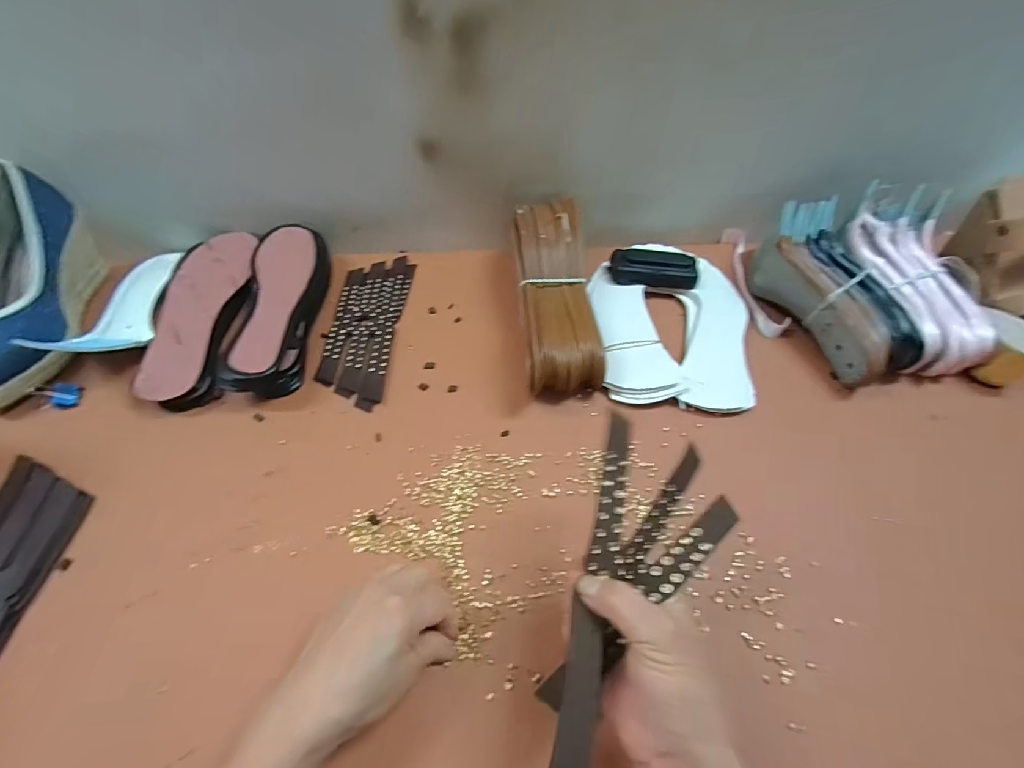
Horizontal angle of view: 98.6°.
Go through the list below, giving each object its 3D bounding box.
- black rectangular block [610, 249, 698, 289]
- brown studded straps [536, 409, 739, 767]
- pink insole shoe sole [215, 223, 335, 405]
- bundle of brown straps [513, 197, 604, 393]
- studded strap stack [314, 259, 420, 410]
[{"bbox_3d":[0.181,-0.146,0.558,0.105,0.023,0.047,5,53,1],"label":"black rectangular block"},{"bbox_3d":[0.069,0.128,0.263,0.087,0.042,0.203,23,67,10],"label":"brown studded straps"},{"bbox_3d":[-0.254,-0.087,0.484,0.071,0.044,0.226,-1,54,-4],"label":"pink insole shoe sole"},{"bbox_3d":[0.044,-0.098,0.495,0.081,0.086,0.235,-2,54,-5],"label":"bundle of brown straps"},{"bbox_3d":[-0.166,-0.072,0.502,0.074,0.006,0.217,3,53,0],"label":"studded strap stack"}]

